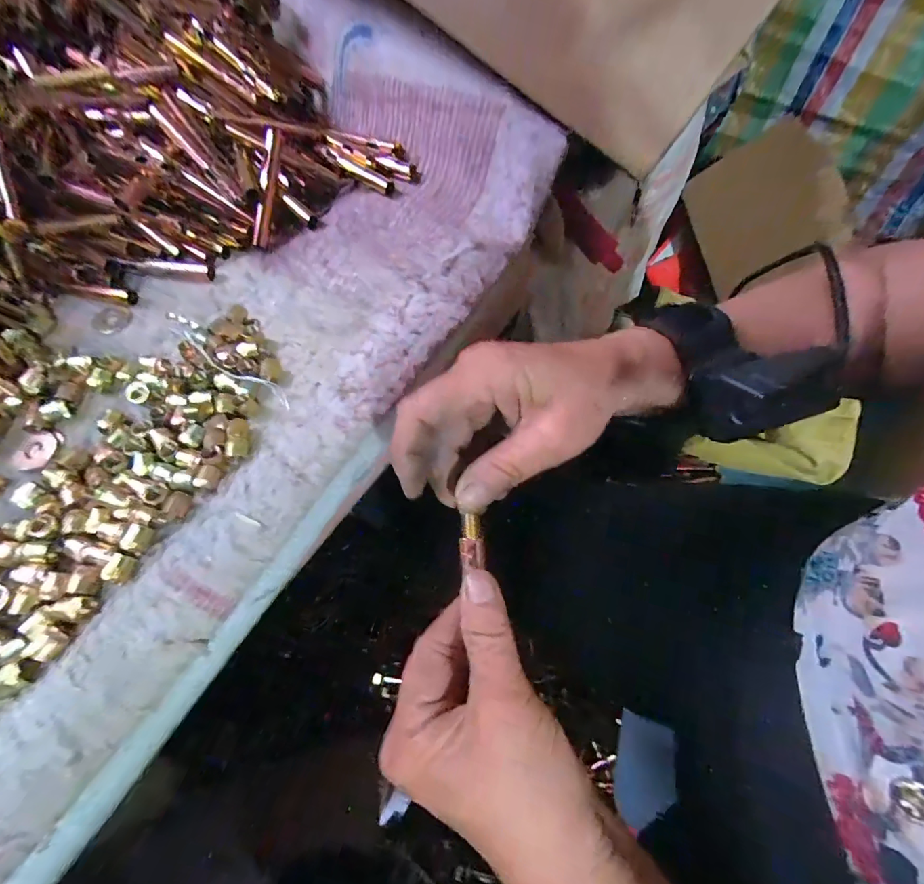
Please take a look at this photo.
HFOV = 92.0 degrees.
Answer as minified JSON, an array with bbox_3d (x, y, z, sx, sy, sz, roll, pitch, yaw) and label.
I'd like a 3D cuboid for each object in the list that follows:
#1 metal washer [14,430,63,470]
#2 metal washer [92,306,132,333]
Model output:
[{"bbox_3d":[-0.248,0.004,0.260,0.021,0.004,0.025,14,66,-3],"label":"metal washer"},{"bbox_3d":[-0.249,-0.088,0.317,0.024,0.004,0.024,0,59,0],"label":"metal washer"}]

